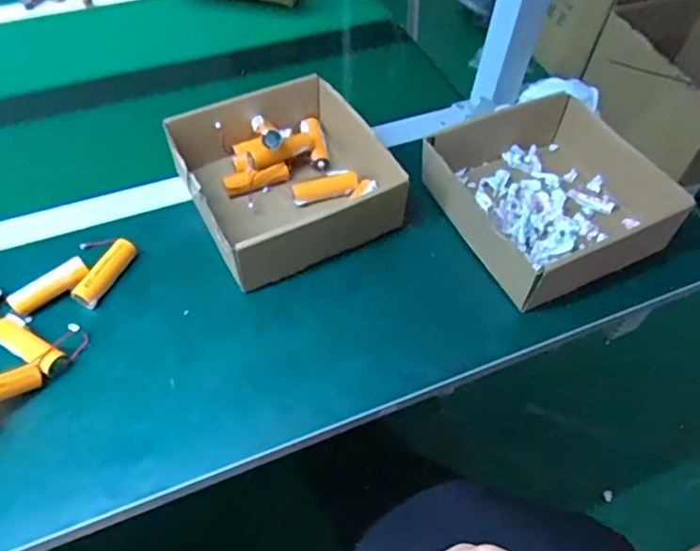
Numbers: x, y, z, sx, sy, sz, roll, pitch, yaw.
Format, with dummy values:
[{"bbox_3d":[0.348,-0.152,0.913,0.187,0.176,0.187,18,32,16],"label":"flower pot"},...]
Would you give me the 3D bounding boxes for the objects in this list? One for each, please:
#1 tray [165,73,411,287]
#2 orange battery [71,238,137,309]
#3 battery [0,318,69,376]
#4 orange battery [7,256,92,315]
[{"bbox_3d":[-0.070,-0.108,0.586,0.195,0.068,0.205,-24,60,-17],"label":"tray"},{"bbox_3d":[-0.233,-0.002,0.539,0.022,0.024,0.071,23,58,13],"label":"orange battery"},{"bbox_3d":[-0.279,0.063,0.489,0.078,0.020,0.021,27,59,15],"label":"battery"},{"bbox_3d":[-0.277,0.011,0.521,0.070,0.022,0.019,-35,64,-23],"label":"orange battery"}]

